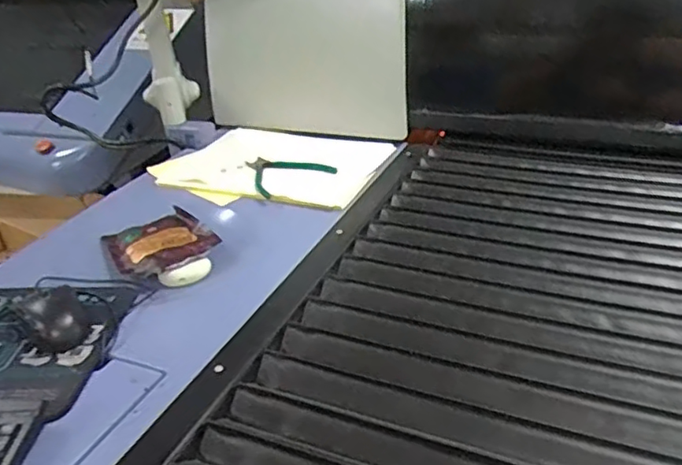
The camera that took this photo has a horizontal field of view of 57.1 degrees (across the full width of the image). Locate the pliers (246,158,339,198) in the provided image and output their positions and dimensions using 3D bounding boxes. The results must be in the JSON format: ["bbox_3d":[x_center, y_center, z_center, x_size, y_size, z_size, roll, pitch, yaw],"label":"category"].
[{"bbox_3d":[-0.074,-0.093,0.968,0.124,0.015,0.147,-10,30,-13],"label":"pliers"}]

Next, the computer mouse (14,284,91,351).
[{"bbox_3d":[-0.296,0.086,0.649,0.056,0.030,0.095,-23,35,-32],"label":"computer mouse"}]

